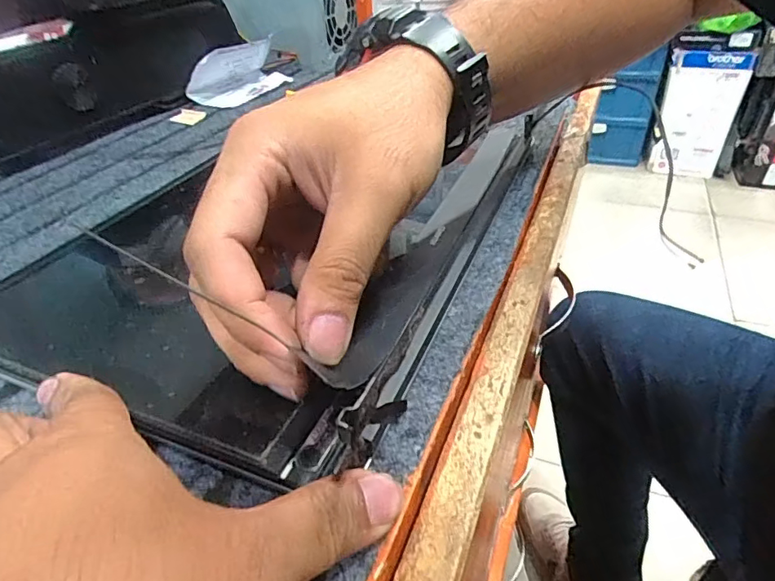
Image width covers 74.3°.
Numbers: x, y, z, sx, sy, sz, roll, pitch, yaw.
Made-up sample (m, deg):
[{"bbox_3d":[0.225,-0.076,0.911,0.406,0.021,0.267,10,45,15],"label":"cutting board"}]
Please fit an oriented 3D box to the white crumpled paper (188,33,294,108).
[{"bbox_3d":[-0.149,-0.221,0.513,0.060,0.043,0.108,17,41,25],"label":"white crumpled paper"}]

